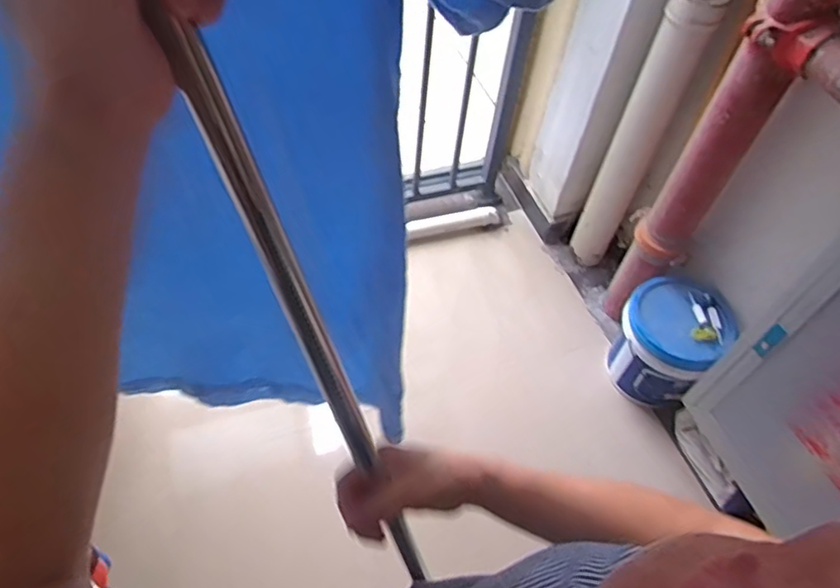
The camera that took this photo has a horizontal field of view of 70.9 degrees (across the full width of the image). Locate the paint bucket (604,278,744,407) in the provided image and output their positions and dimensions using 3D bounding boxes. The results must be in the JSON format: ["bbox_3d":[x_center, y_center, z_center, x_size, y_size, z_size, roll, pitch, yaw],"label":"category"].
[{"bbox_3d":[0.622,0.128,1.525,0.248,0.273,0.223,36,59,20],"label":"paint bucket"}]

